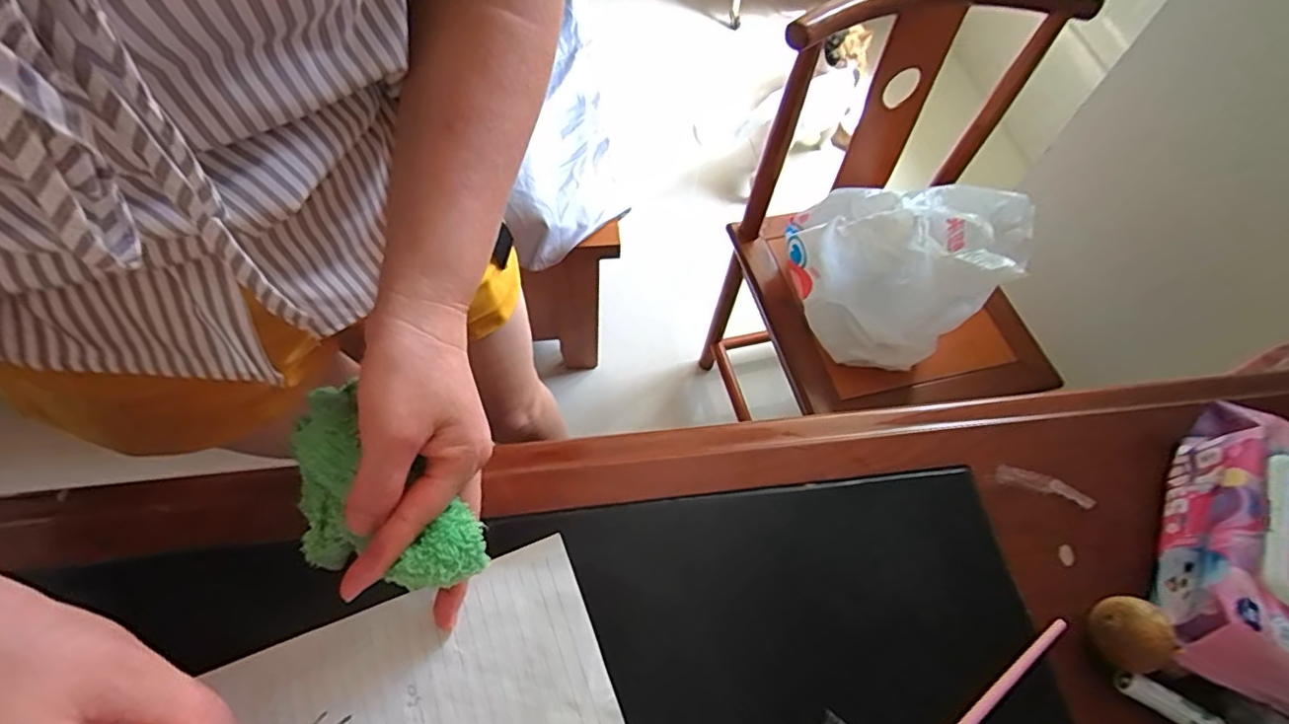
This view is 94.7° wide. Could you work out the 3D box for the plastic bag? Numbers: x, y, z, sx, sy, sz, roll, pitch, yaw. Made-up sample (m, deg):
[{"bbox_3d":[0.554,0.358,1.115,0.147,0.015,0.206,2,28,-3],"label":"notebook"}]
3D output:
[{"bbox_3d":[0.326,-0.143,0.795,0.254,0.196,0.224,23,60,8],"label":"plastic bag"}]

